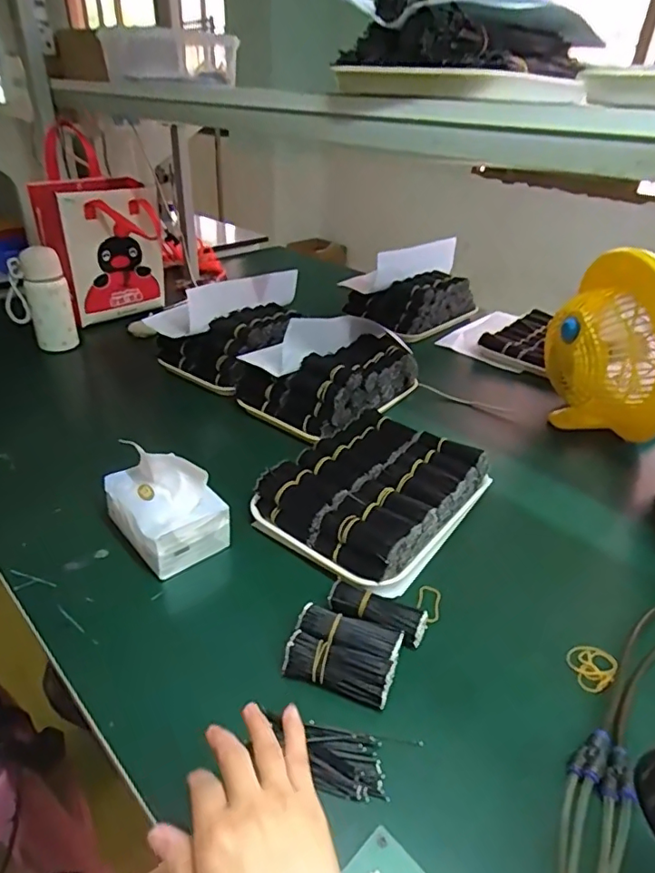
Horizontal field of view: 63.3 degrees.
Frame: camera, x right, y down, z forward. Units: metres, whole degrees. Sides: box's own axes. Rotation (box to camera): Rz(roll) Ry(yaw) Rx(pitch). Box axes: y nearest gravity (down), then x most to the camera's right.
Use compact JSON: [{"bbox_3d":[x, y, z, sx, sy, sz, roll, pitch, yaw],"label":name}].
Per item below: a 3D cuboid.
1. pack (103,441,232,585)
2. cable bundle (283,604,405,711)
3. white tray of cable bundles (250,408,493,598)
[{"bbox_3d":[-0.197,0.081,0.640,0.104,0.116,0.133,-23,41,-34],"label":"pack"},{"bbox_3d":[0.017,0.211,0.520,0.101,0.033,0.075,12,34,14],"label":"cable bundle"},{"bbox_3d":[0.067,0.078,0.719,0.217,0.074,0.287,27,40,31],"label":"white tray of cable bundles"}]

